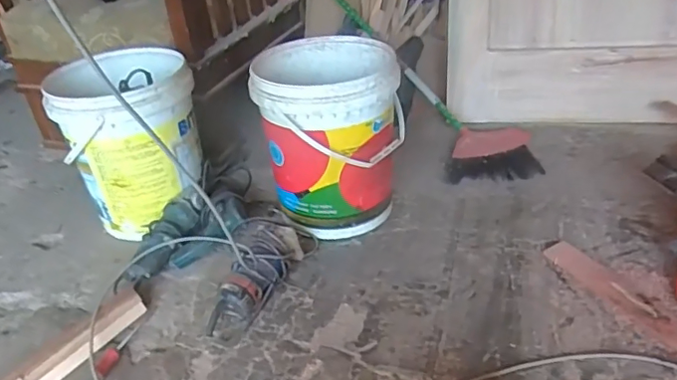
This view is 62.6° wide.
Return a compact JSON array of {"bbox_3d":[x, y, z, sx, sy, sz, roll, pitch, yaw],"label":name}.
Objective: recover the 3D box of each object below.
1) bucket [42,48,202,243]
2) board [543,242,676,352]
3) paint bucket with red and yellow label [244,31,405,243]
[{"bbox_3d":[-0.465,-0.112,1.316,0.291,0.370,0.315,-13,34,-9],"label":"bucket"},{"bbox_3d":[0.541,0.222,0.957,0.067,0.011,0.471,-21,34,-17],"label":"board"},{"bbox_3d":[-0.015,-0.121,1.253,0.301,0.353,0.299,-7,33,0],"label":"paint bucket with red and yellow label"}]

